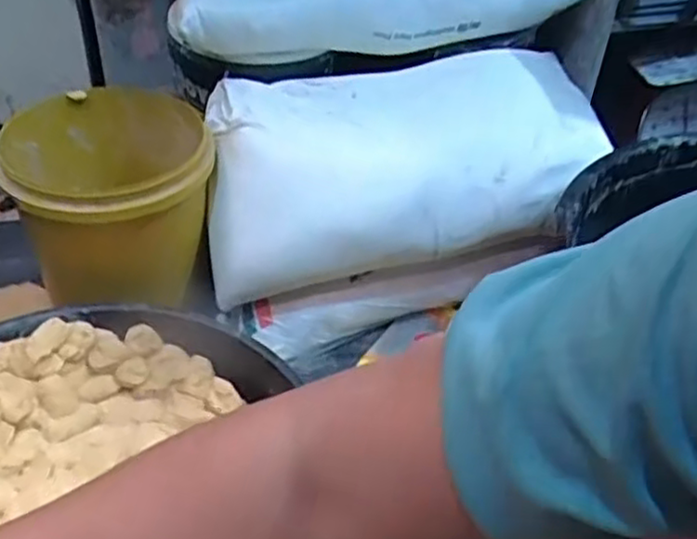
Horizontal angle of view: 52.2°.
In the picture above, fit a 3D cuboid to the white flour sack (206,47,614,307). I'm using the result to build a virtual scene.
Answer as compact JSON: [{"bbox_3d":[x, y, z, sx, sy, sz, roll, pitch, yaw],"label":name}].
[{"bbox_3d":[0.091,-0.163,1.063,0.577,0.226,0.316,-3,41,-8],"label":"white flour sack"}]

